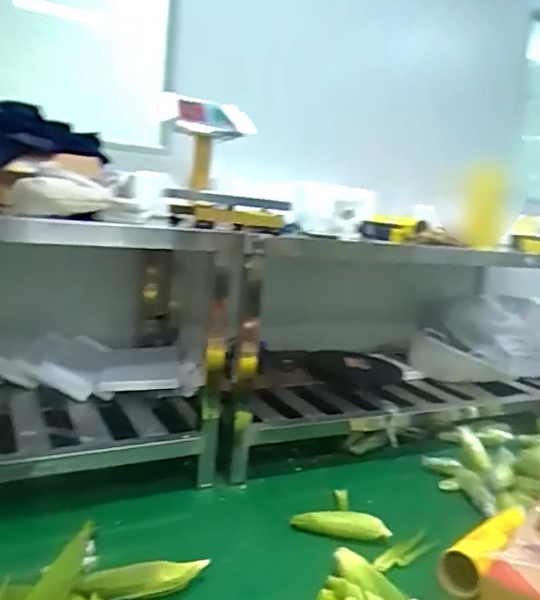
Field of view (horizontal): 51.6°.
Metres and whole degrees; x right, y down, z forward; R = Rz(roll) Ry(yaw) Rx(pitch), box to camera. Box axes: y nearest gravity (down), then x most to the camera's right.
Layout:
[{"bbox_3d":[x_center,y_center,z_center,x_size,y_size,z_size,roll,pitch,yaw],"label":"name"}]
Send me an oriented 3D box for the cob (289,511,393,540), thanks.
[{"bbox_3d":[0.187,0.602,1.489,0.261,0.074,0.049,7,10,5],"label":"cob"}]

